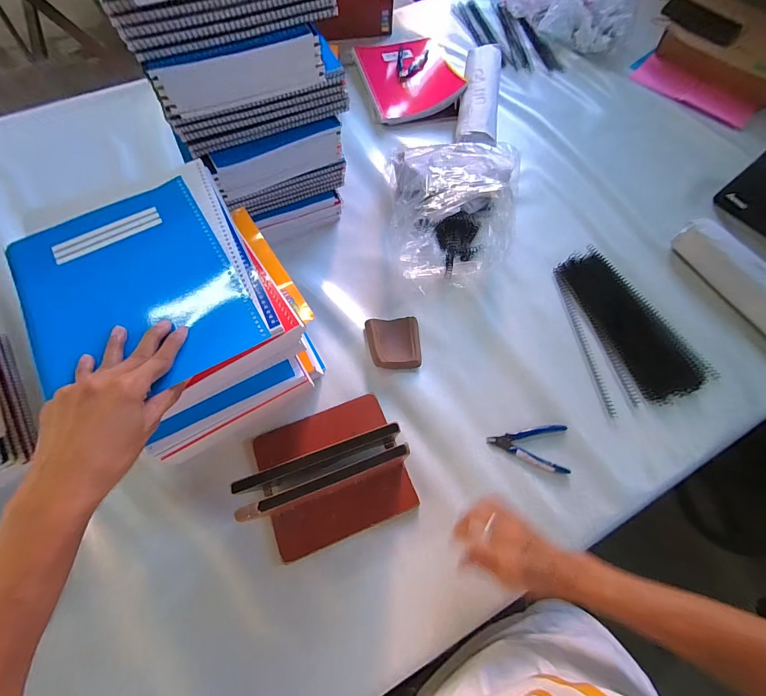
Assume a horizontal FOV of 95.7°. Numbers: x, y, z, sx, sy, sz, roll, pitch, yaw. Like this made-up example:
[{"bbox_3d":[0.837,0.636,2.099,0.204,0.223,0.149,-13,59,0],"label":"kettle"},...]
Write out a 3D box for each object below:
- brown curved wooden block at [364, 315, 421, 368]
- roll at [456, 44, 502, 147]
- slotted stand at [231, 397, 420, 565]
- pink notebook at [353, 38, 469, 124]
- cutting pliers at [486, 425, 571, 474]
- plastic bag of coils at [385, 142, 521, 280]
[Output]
[{"bbox_3d":[0.021,-0.009,0.574,0.086,0.029,0.091,-7,68,-4],"label":"brown curved wooden block"},{"bbox_3d":[0.219,-0.564,0.783,0.085,0.058,0.323,10,68,3],"label":"roll"},{"bbox_3d":[-0.072,0.155,0.448,0.195,0.140,0.176,-20,69,-9],"label":"slotted stand"},{"bbox_3d":[0.064,-0.659,0.826,0.209,0.051,0.273,-14,69,-6],"label":"pink notebook"},{"bbox_3d":[0.218,0.149,0.522,0.115,0.013,0.068,3,68,1],"label":"cutting pliers"},{"bbox_3d":[0.133,-0.279,0.636,0.233,0.124,0.300,0,68,-1],"label":"plastic bag of coils"}]

